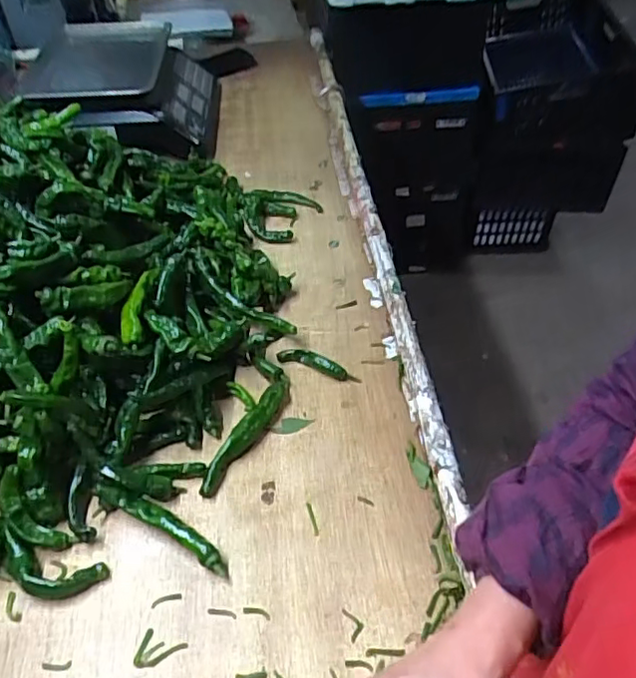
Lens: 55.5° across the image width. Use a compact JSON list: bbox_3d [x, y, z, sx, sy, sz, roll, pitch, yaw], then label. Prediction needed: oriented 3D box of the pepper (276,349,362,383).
[{"bbox_3d":[0.000,0.029,0.733,0.105,0.017,0.023,19,48,21],"label":"pepper"}]

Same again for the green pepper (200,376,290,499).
[{"bbox_3d":[-0.074,0.098,0.655,0.024,0.031,0.167,19,48,21],"label":"green pepper"}]

